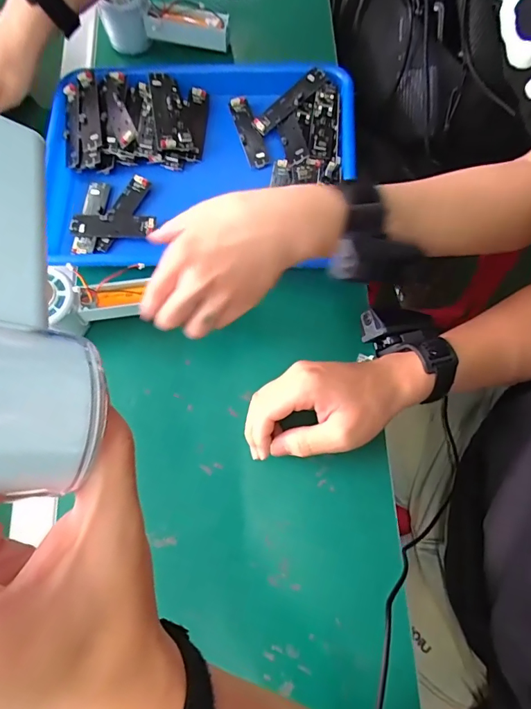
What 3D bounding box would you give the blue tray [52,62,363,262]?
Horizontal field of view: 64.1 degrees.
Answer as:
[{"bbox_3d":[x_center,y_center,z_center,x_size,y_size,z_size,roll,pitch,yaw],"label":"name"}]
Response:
[{"bbox_3d":[-0.075,-0.198,0.446,0.329,0.046,0.246,1,76,-1],"label":"blue tray"}]

